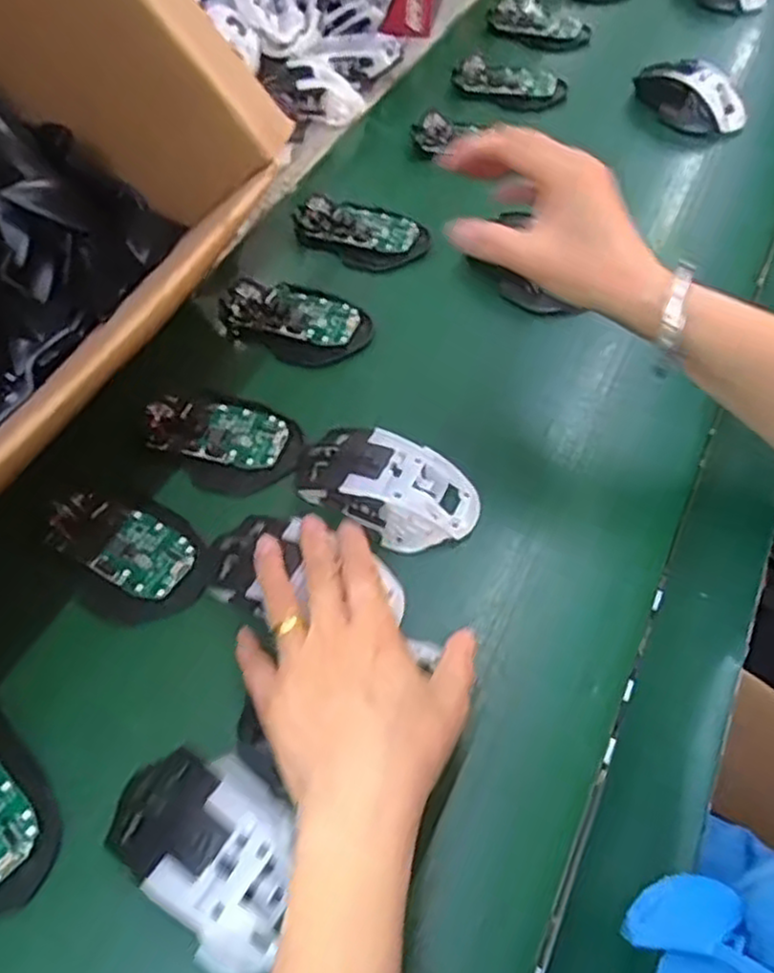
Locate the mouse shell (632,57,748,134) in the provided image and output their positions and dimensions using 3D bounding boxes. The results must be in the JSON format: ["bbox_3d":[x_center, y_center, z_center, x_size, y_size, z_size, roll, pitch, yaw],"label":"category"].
[{"bbox_3d":[0.303,-0.388,0.720,0.107,0.037,0.073,37,63,25],"label":"mouse shell"}]

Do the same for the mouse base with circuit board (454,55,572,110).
[{"bbox_3d":[0.126,-0.421,0.754,0.118,0.019,0.066,7,55,7],"label":"mouse base with circuit board"}]

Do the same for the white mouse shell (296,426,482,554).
[{"bbox_3d":[0.000,-0.004,0.449,0.112,0.035,0.062,28,60,18],"label":"white mouse shell"}]

